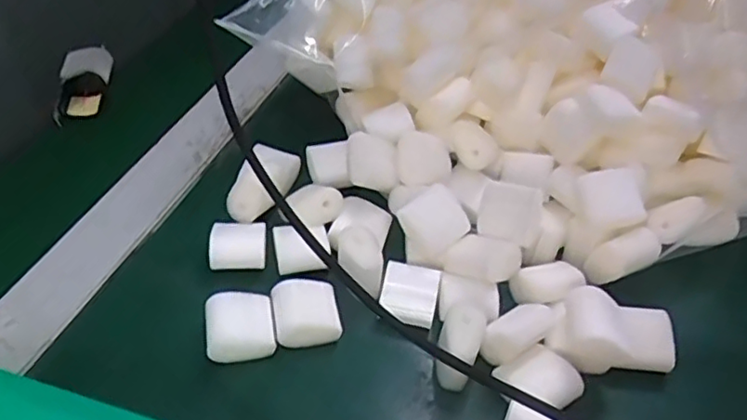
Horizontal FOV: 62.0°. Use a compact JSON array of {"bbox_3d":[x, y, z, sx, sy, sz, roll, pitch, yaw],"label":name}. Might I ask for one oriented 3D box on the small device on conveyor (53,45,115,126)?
[{"bbox_3d":[-0.246,-0.107,0.526,0.037,0.018,0.081,5,63,1],"label":"small device on conveyor"}]

